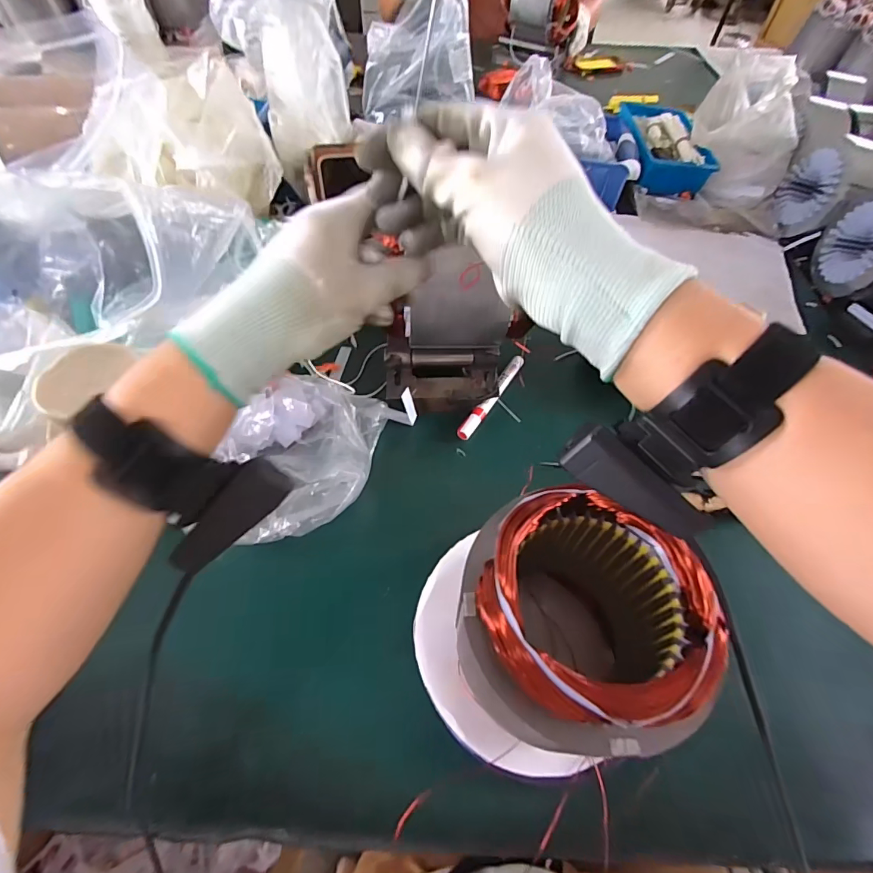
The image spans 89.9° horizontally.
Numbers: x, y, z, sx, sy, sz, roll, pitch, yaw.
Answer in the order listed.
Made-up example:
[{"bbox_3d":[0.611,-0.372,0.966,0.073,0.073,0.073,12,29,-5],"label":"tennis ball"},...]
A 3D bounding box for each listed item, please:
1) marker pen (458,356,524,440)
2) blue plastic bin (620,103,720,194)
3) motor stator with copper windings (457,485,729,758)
[{"bbox_3d":[0.069,-0.049,0.535,0.017,0.016,0.140,30,60,16],"label":"marker pen"},{"bbox_3d":[0.426,-0.544,0.827,0.158,0.068,0.195,3,56,-1],"label":"blue plastic bin"},{"bbox_3d":[0.090,0.128,0.300,0.131,0.151,0.125,1,56,-2],"label":"motor stator with copper windings"}]

